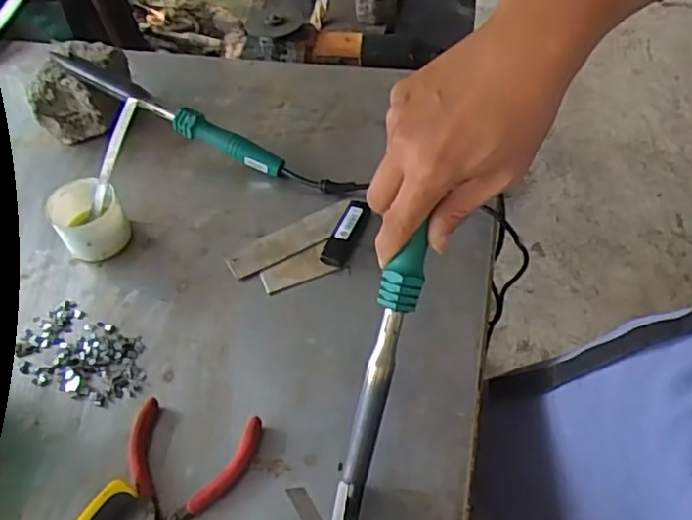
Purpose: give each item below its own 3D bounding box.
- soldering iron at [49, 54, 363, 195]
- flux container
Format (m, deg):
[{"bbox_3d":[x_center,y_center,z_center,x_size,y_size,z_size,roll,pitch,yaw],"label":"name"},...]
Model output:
[{"bbox_3d":[-0.155,-0.143,0.678,0.365,0.028,0.029,26,57,7],"label":"soldering iron"},{"bbox_3d":[-0.252,-0.039,0.623,0.065,0.055,0.063,-27,54,-16],"label":"flux container"}]

